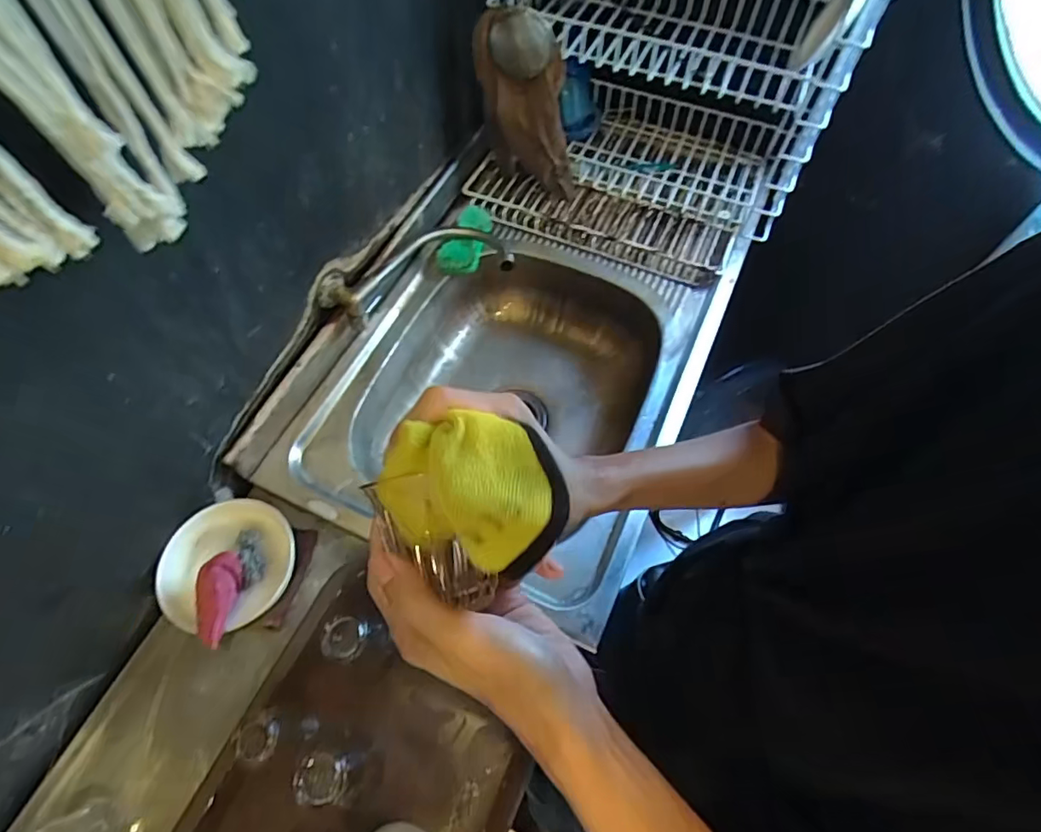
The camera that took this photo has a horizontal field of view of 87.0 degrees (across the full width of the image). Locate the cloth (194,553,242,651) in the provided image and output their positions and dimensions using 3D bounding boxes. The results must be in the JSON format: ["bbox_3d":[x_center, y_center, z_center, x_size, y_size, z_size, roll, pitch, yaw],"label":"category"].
[{"bbox_3d":[-0.327,0.194,0.589,0.041,0.029,0.094,-7,63,-3],"label":"cloth"}]

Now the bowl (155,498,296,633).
[{"bbox_3d":[-0.346,0.176,0.649,0.141,0.048,0.137,0,63,0],"label":"bowl"}]

